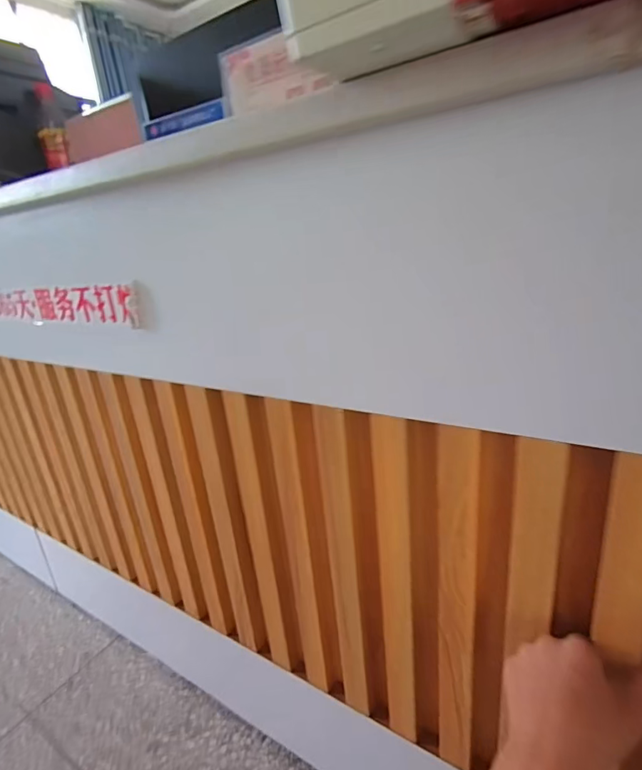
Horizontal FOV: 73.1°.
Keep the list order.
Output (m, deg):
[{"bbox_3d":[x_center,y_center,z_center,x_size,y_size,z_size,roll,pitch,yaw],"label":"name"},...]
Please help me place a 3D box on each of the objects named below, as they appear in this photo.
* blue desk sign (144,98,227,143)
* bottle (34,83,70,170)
[{"bbox_3d":[-0.231,-0.440,0.722,0.190,0.030,0.021,8,24,32],"label":"blue desk sign"},{"bbox_3d":[-0.565,-0.540,0.904,0.050,0.154,0.061,-15,22,-24],"label":"bottle"}]

